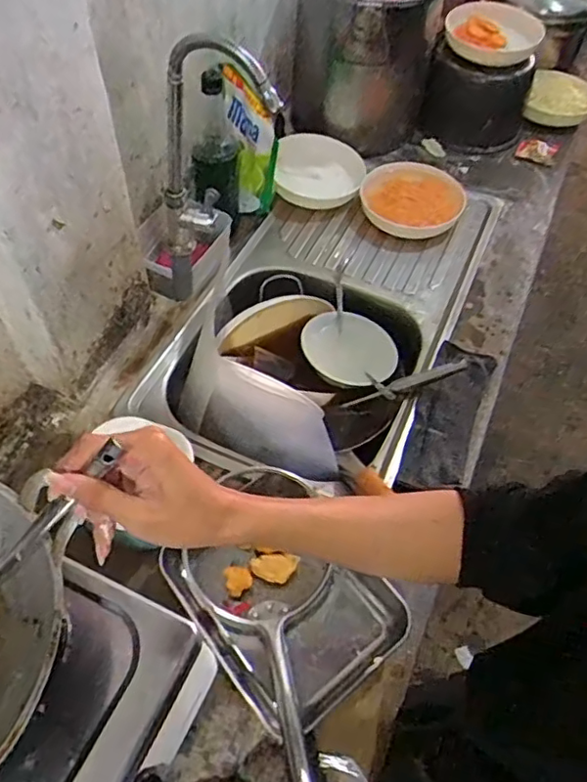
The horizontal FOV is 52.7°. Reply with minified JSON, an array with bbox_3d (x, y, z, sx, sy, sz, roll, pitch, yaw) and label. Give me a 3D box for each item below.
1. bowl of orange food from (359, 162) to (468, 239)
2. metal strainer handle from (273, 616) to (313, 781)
[{"bbox_3d":[0.211,-0.340,1.060,0.175,0.054,0.166,1,54,-2],"label":"bowl of orange food"},{"bbox_3d":[0.005,0.342,0.546,0.020,0.020,0.273,-7,42,-8],"label":"metal strainer handle"}]

